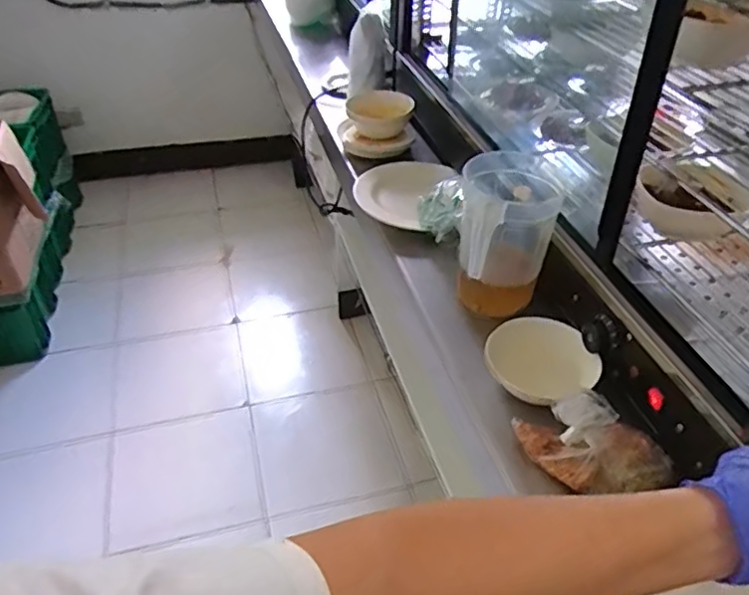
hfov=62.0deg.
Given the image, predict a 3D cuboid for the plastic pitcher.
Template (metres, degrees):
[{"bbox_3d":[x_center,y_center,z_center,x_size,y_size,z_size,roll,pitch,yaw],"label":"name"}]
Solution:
[{"bbox_3d":[0.190,-0.085,0.910,0.125,0.197,0.183,3,39,3],"label":"plastic pitcher"}]

